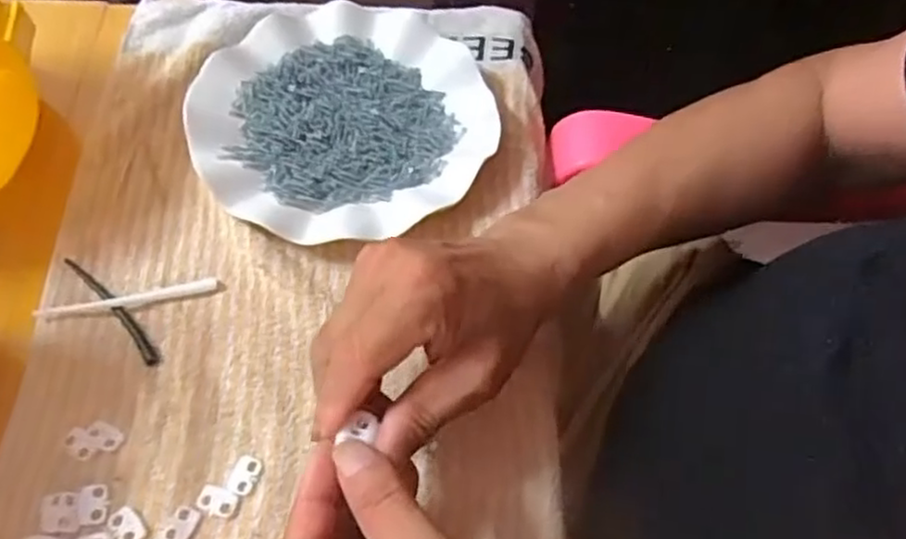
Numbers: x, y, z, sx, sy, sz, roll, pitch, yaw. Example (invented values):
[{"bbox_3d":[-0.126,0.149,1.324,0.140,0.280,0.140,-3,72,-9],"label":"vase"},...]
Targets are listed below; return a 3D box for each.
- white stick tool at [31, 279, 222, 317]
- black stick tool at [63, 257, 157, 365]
[{"bbox_3d":[-0.180,0.017,0.393,0.095,0.007,0.009,-12,62,-9],"label":"white stick tool"},{"bbox_3d":[-0.188,0.021,0.391,0.009,0.005,0.085,-39,69,-21],"label":"black stick tool"}]

